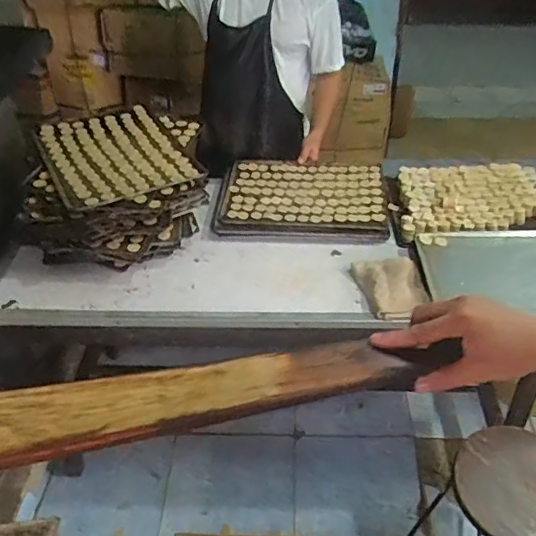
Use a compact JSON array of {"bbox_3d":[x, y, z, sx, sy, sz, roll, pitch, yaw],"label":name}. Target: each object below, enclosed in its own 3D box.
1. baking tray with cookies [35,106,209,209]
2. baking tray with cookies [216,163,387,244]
[{"bbox_3d":[-0.408,-0.310,1.486,0.331,0.030,0.497,-21,44,-22],"label":"baking tray with cookies"},{"bbox_3d":[0.104,-0.203,1.643,0.485,0.036,0.383,5,40,7],"label":"baking tray with cookies"}]

